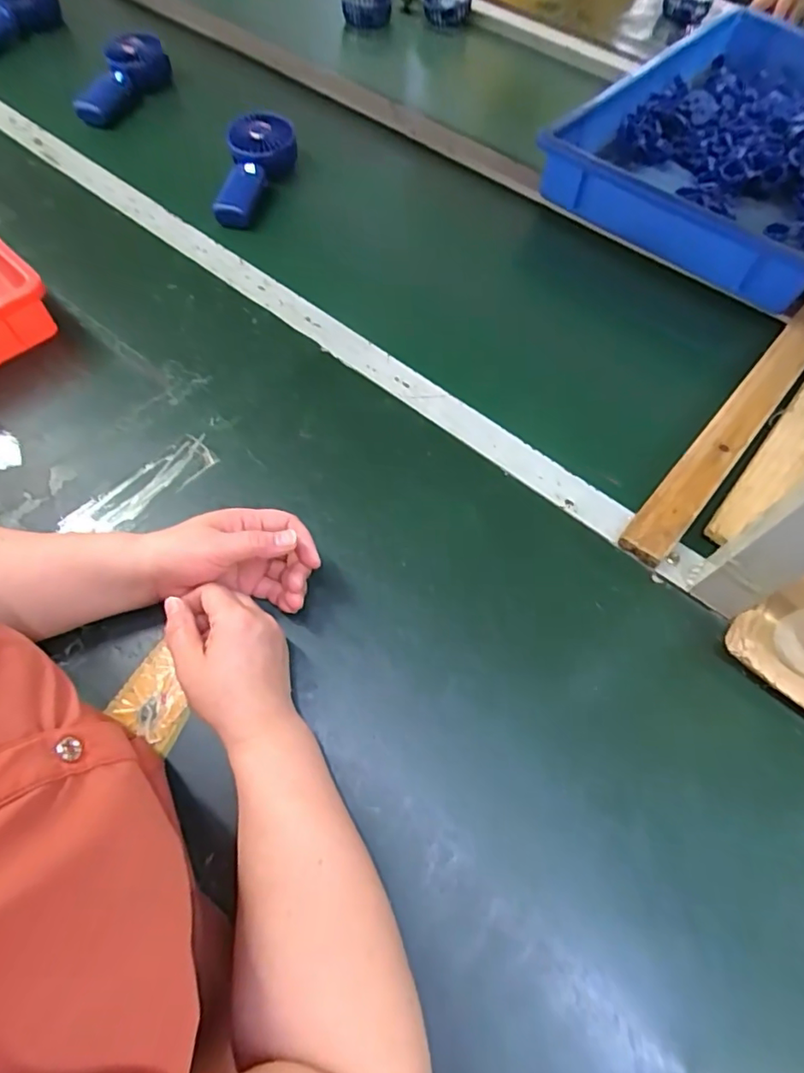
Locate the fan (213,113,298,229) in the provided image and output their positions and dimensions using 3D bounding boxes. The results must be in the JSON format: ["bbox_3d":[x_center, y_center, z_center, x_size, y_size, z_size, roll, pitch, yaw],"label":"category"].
[{"bbox_3d":[-0.185,-0.469,0.685,0.082,0.039,0.172,4,63,1],"label":"fan"}]

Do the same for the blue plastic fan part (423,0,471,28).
[{"bbox_3d":[0.085,-0.961,0.965,0.091,0.047,0.098,4,63,1],"label":"blue plastic fan part"}]

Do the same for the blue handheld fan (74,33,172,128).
[{"bbox_3d":[-0.414,-0.666,0.786,0.096,0.048,0.196,13,64,6],"label":"blue handheld fan"}]

